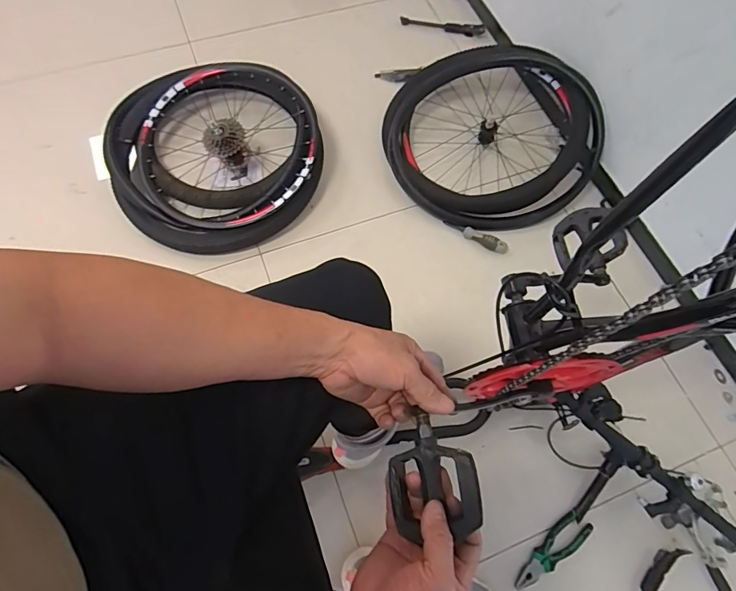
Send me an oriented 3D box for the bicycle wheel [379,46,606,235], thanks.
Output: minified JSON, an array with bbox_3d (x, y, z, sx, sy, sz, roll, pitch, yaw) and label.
[{"bbox_3d":[0.308,-0.431,1.152,0.500,0.133,0.550,0,70,0],"label":"bicycle wheel"}]

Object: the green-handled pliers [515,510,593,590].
[{"bbox_3d":[0.353,0.490,0.861,0.184,0.015,0.053,-32,72,-15],"label":"green-handled pliers"}]

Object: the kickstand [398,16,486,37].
[{"bbox_3d":[0.238,-0.852,1.417,0.266,0.029,0.062,4,70,1],"label":"kickstand"}]

